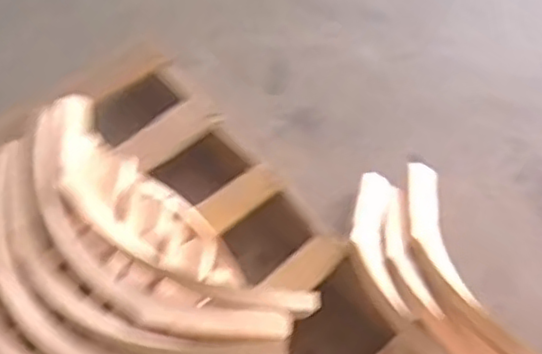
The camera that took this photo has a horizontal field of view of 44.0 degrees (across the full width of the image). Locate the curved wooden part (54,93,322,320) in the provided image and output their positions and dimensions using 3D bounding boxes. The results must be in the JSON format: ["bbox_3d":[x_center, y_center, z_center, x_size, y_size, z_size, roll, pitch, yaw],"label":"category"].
[{"bbox_3d":[-0.218,0.067,1.190,0.658,0.064,0.176,39,65,23],"label":"curved wooden part"}]

